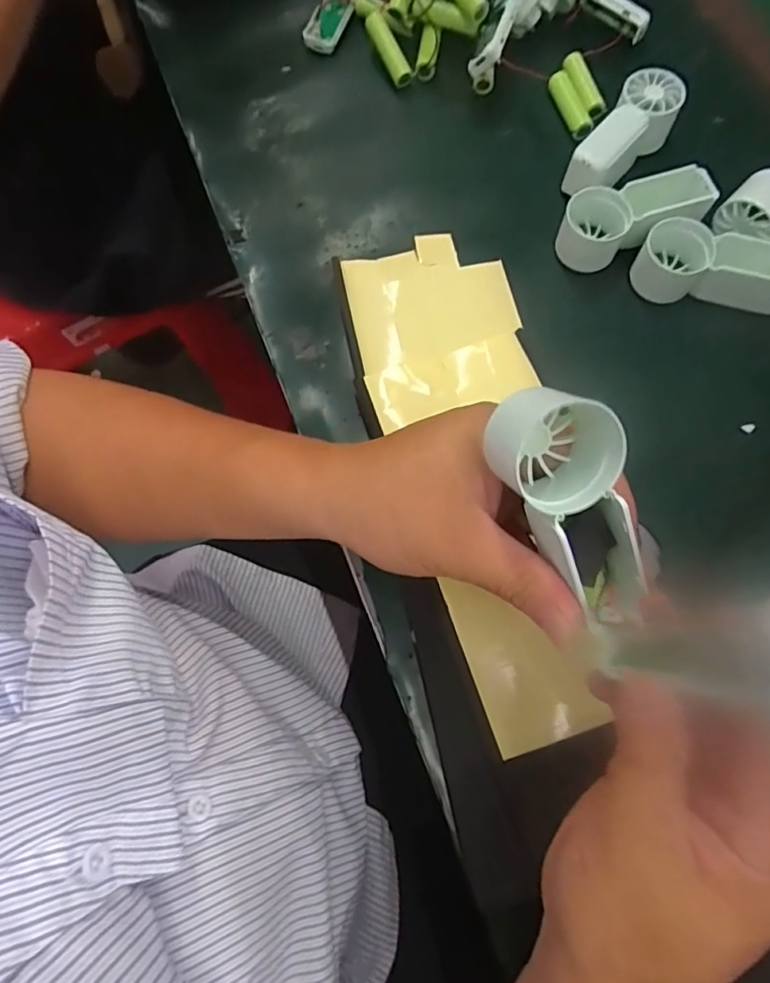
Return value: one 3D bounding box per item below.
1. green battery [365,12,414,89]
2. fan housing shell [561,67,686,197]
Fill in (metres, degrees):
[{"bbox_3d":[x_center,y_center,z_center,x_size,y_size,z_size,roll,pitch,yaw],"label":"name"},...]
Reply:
[{"bbox_3d":[0.003,-0.320,0.414,0.014,0.013,0.051,-35,102,-9],"label":"green battery"},{"bbox_3d":[0.158,-0.231,0.379,0.039,0.037,0.093,33,76,11],"label":"fan housing shell"}]

